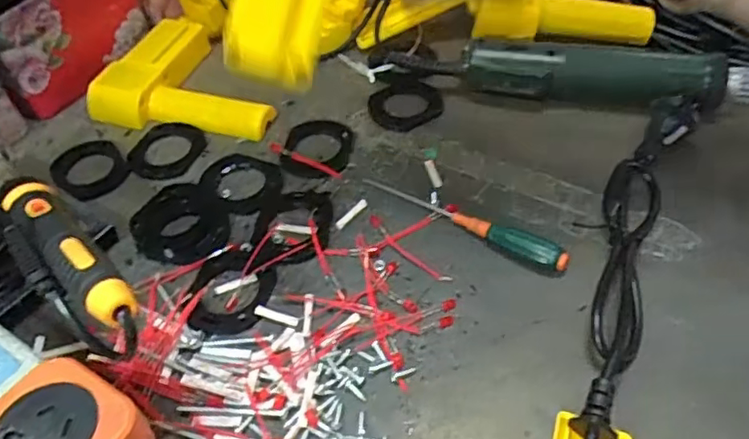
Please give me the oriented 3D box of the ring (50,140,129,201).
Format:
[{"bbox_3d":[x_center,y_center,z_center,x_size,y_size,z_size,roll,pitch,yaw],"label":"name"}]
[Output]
[{"bbox_3d":[-0.213,-0.039,0.452,0.049,0.008,0.063,-32,55,-22],"label":"ring"}]

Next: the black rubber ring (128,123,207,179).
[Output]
[{"bbox_3d":[-0.159,-0.053,0.461,0.053,0.005,0.057,-2,49,2],"label":"black rubber ring"}]

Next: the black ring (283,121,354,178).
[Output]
[{"bbox_3d":[-0.043,-0.053,0.452,0.052,0.008,0.063,-2,49,2],"label":"black ring"}]

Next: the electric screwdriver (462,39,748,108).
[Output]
[{"bbox_3d":[0.190,-0.103,0.453,0.241,0.038,0.032,8,51,10],"label":"electric screwdriver"}]

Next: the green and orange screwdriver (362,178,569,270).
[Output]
[{"bbox_3d":[0.057,-0.003,0.391,0.142,0.017,0.017,29,57,25],"label":"green and orange screwdriver"}]

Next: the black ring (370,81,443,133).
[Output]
[{"bbox_3d":[0.026,-0.091,0.480,0.058,0.006,0.058,-2,49,2],"label":"black ring"}]

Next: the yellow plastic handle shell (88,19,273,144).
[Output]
[{"bbox_3d":[-0.167,-0.103,0.486,0.111,0.024,0.164,-27,53,-19],"label":"yellow plastic handle shell"}]

